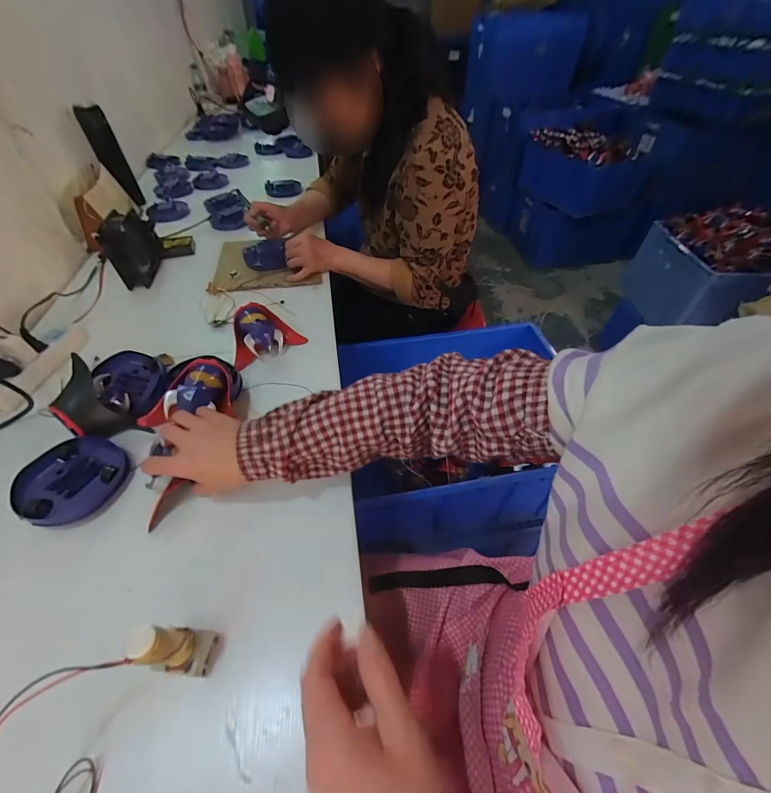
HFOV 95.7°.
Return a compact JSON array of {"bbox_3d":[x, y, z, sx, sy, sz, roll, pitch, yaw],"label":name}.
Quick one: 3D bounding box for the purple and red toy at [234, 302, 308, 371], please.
[{"bbox_3d":[-0.213,-0.115,0.593,0.120,0.052,0.081,-31,57,-22],"label":"purple and red toy"}]

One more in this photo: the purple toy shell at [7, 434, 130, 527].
[{"bbox_3d":[-0.377,0.099,0.424,0.099,0.027,0.108,0,51,0],"label":"purple toy shell"}]

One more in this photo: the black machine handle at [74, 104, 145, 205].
[{"bbox_3d":[-0.718,-0.625,0.921,0.062,0.211,0.039,-34,58,-24],"label":"black machine handle"}]

